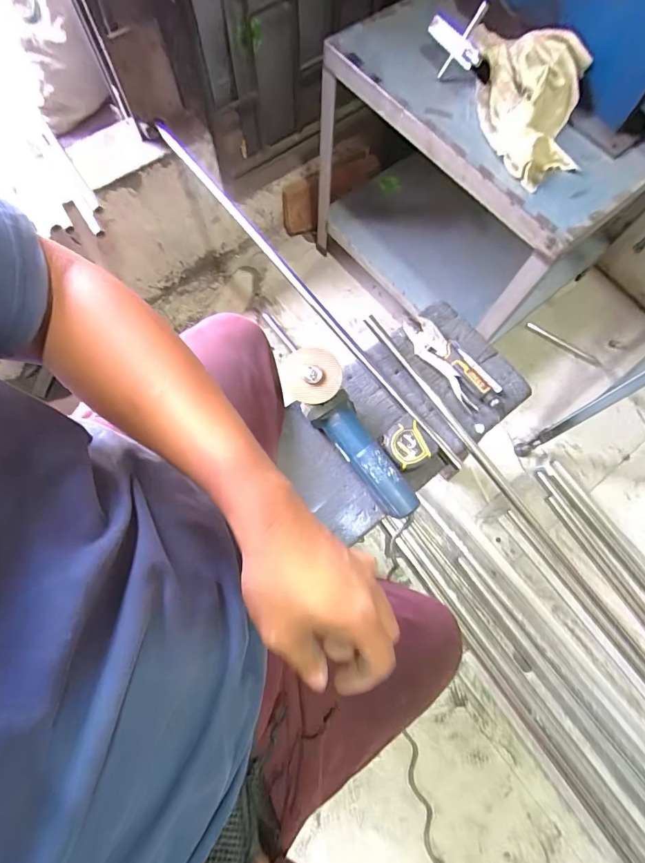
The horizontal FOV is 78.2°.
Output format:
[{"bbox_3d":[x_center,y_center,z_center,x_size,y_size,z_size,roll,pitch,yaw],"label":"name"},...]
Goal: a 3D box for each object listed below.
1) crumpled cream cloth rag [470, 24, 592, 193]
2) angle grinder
[{"bbox_3d":[0.343,-0.557,0.644,0.145,0.104,0.286,-3,73,-2],"label":"crumpled cream cloth rag"},{"bbox_3d":[0.039,0.009,0.625,0.090,0.091,0.299,-32,77,-10],"label":"angle grinder"}]

